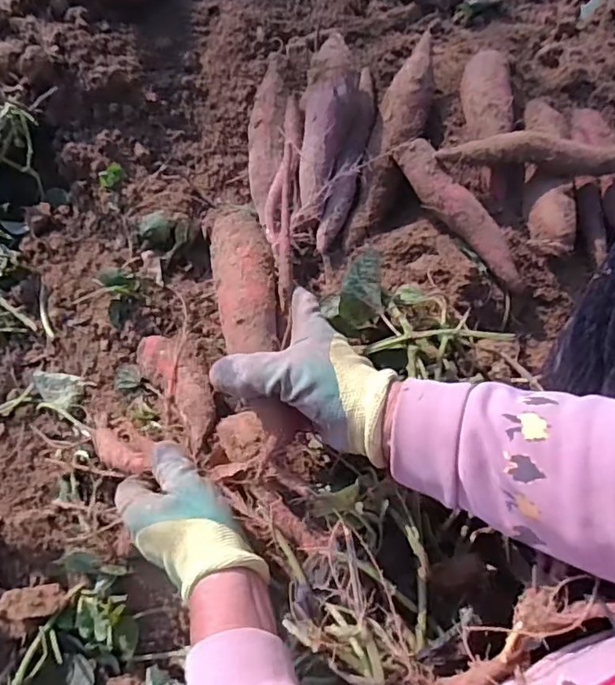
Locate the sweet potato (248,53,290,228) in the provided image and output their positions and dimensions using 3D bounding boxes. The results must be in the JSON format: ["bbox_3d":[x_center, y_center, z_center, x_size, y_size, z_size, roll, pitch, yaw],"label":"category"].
[{"bbox_3d":[-0.049,-0.245,0.671,0.044,0.042,0.215,3,79,-1],"label":"sweet potato"}]

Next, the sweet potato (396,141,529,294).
[{"bbox_3d":[0.171,-0.141,0.622,0.042,0.037,0.202,-38,82,-8],"label":"sweet potato"}]

